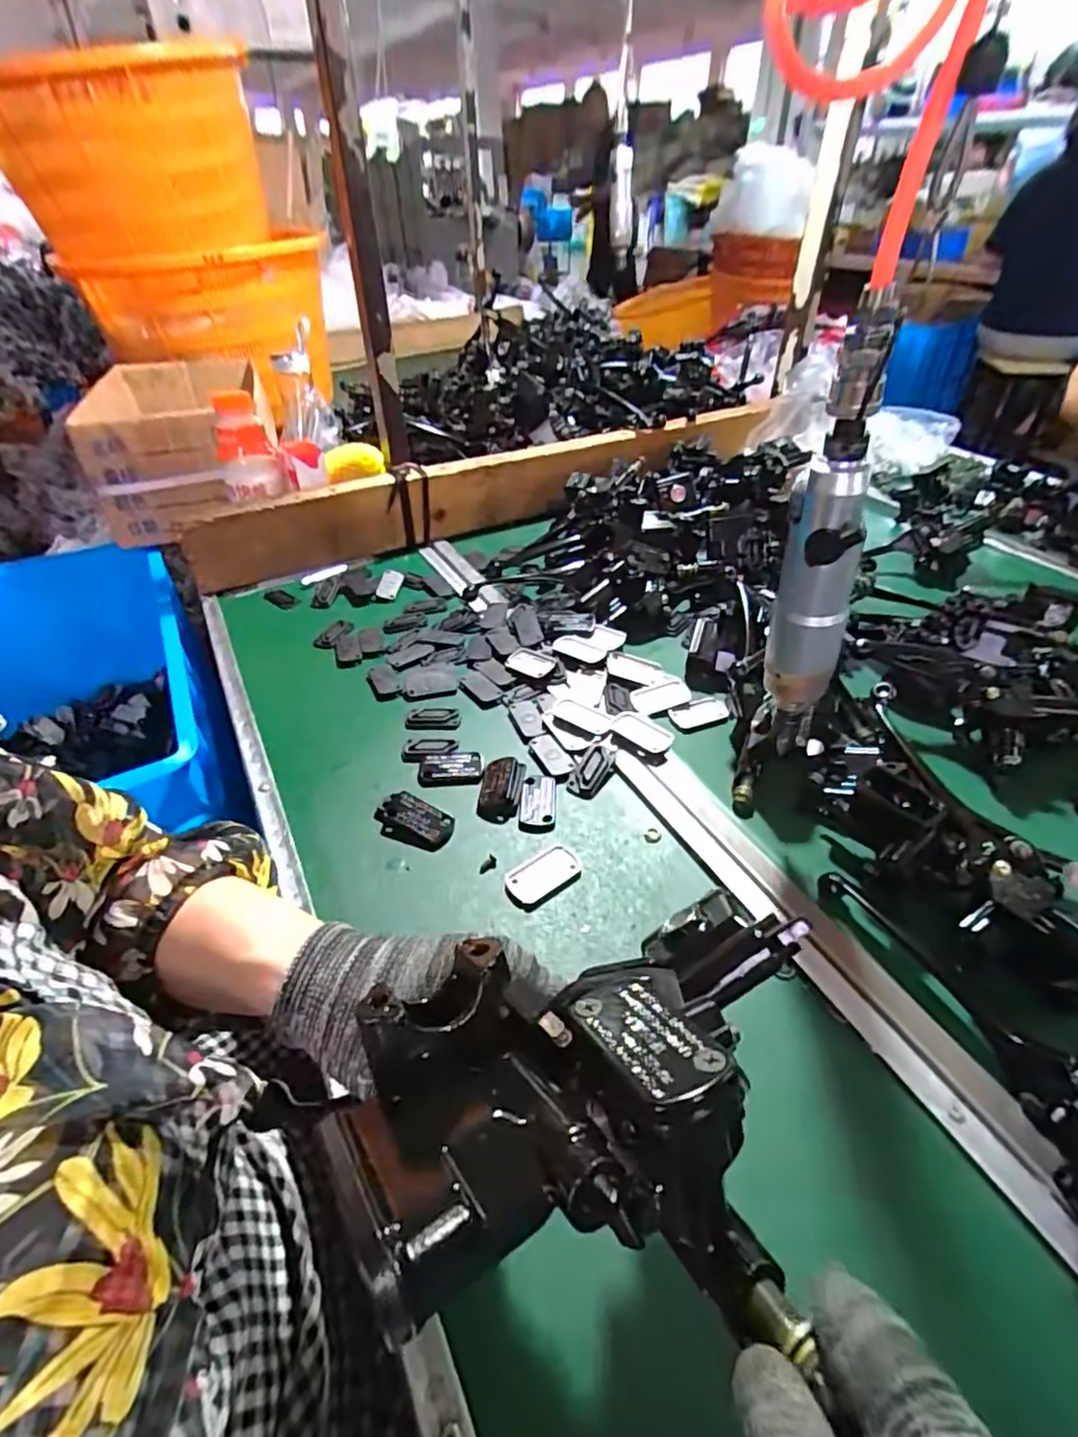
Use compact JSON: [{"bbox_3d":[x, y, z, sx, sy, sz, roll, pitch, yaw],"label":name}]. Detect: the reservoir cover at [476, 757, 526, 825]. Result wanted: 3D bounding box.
[{"bbox_3d":[-0.029,0.052,0.489,0.032,0.014,0.060,1,42,4],"label":"reservoir cover"}]

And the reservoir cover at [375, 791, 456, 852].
[{"bbox_3d":[-0.094,0.075,0.466,0.062,0.013,0.033,14,45,18],"label":"reservoir cover"}]

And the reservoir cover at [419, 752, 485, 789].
[{"bbox_3d":[-0.072,0.040,0.509,0.051,0.006,0.034,-4,42,-1],"label":"reservoir cover"}]

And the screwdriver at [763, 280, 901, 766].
[{"bbox_3d":[0.157,-0.082,0.350,0.042,0.246,0.052,17,46,21],"label":"screwdriver"}]

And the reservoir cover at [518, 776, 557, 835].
[{"bbox_3d":[-0.001,0.064,0.480,0.026,0.005,0.053,1,42,5],"label":"reservoir cover"}]

